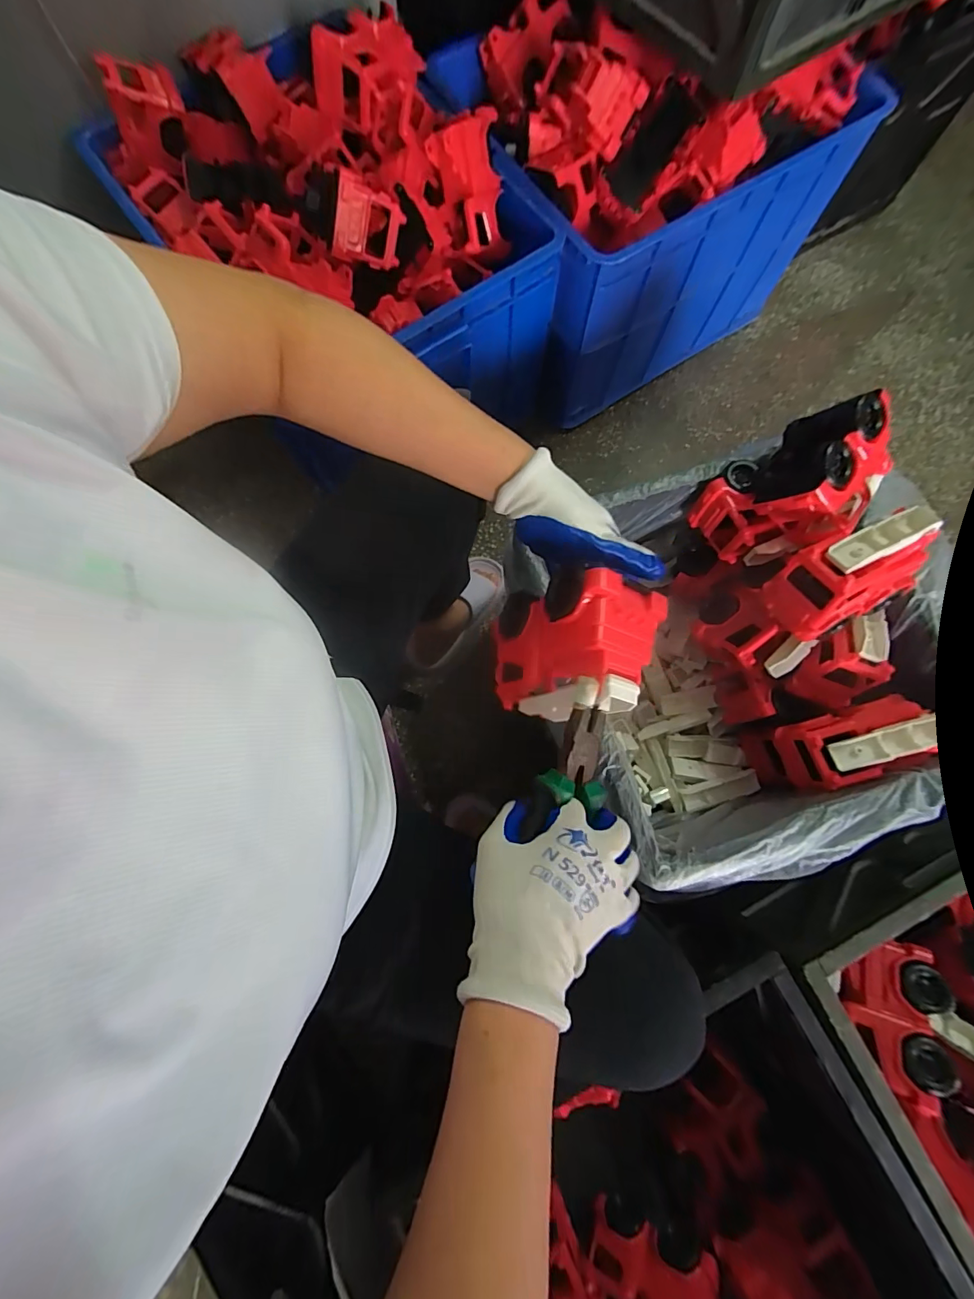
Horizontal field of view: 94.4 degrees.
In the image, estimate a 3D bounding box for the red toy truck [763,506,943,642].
[{"bbox_3d":[0.390,-0.077,0.479,0.135,0.088,0.084,-22,78,-6],"label":"red toy truck"}]

